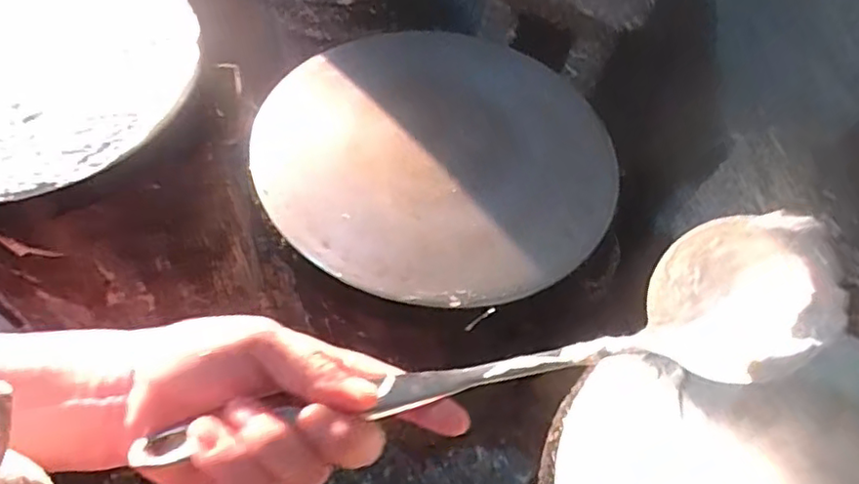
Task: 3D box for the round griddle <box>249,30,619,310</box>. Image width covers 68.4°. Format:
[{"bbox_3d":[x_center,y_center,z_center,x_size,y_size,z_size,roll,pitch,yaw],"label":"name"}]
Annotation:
[{"bbox_3d":[0.006,-0.088,0.663,0.382,0.041,0.336,15,65,-4],"label":"round griddle"}]

